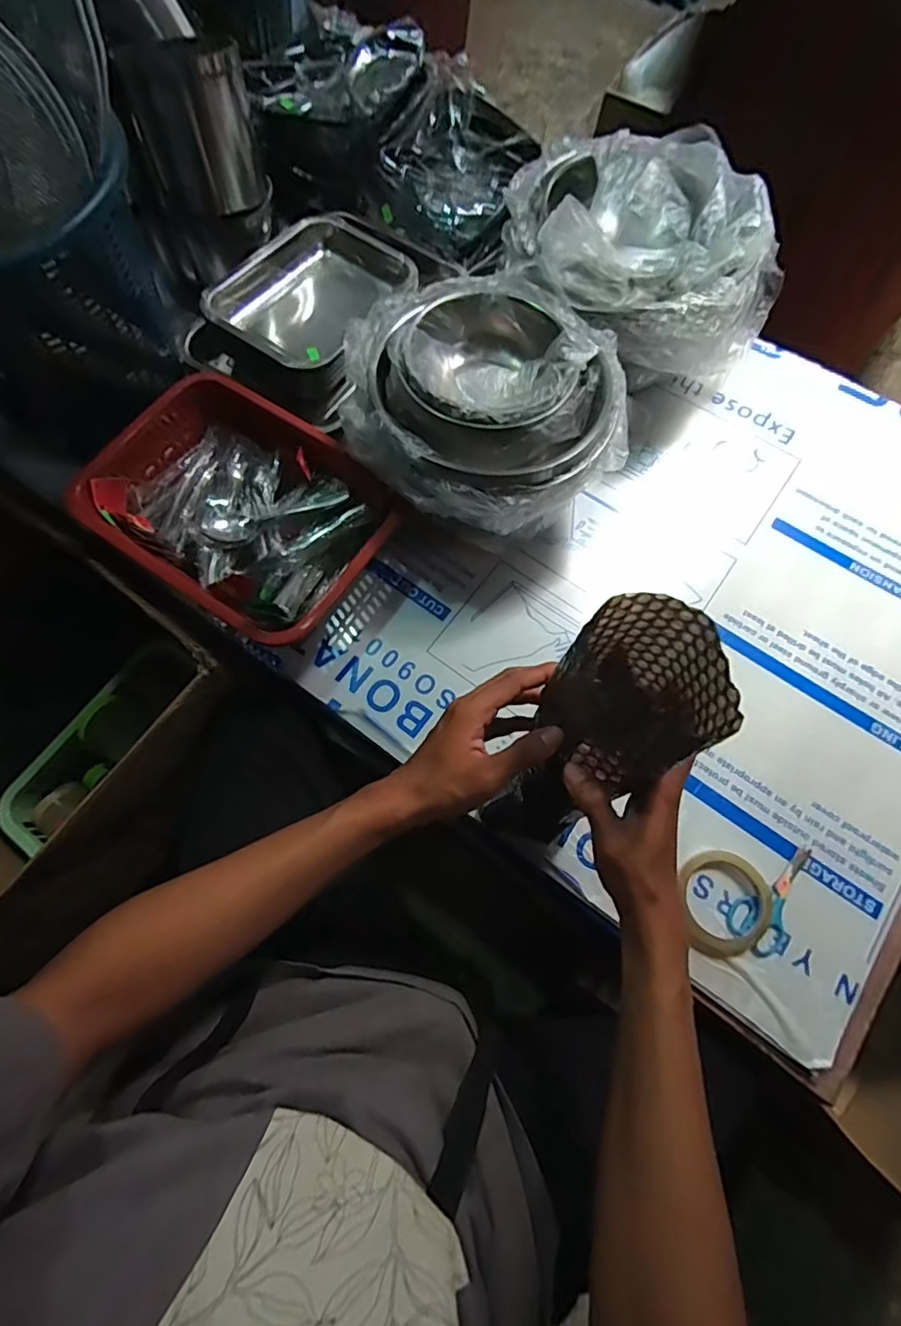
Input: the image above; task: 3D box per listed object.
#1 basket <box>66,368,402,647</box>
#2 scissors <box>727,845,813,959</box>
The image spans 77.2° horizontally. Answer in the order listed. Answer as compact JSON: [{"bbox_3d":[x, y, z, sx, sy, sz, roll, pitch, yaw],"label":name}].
[{"bbox_3d":[-0.242,-0.187,0.685,0.331,0.092,0.247,32,77,10],"label":"basket"},{"bbox_3d":[0.336,0.242,0.594,0.056,0.010,0.124,28,76,9],"label":"scissors"}]

